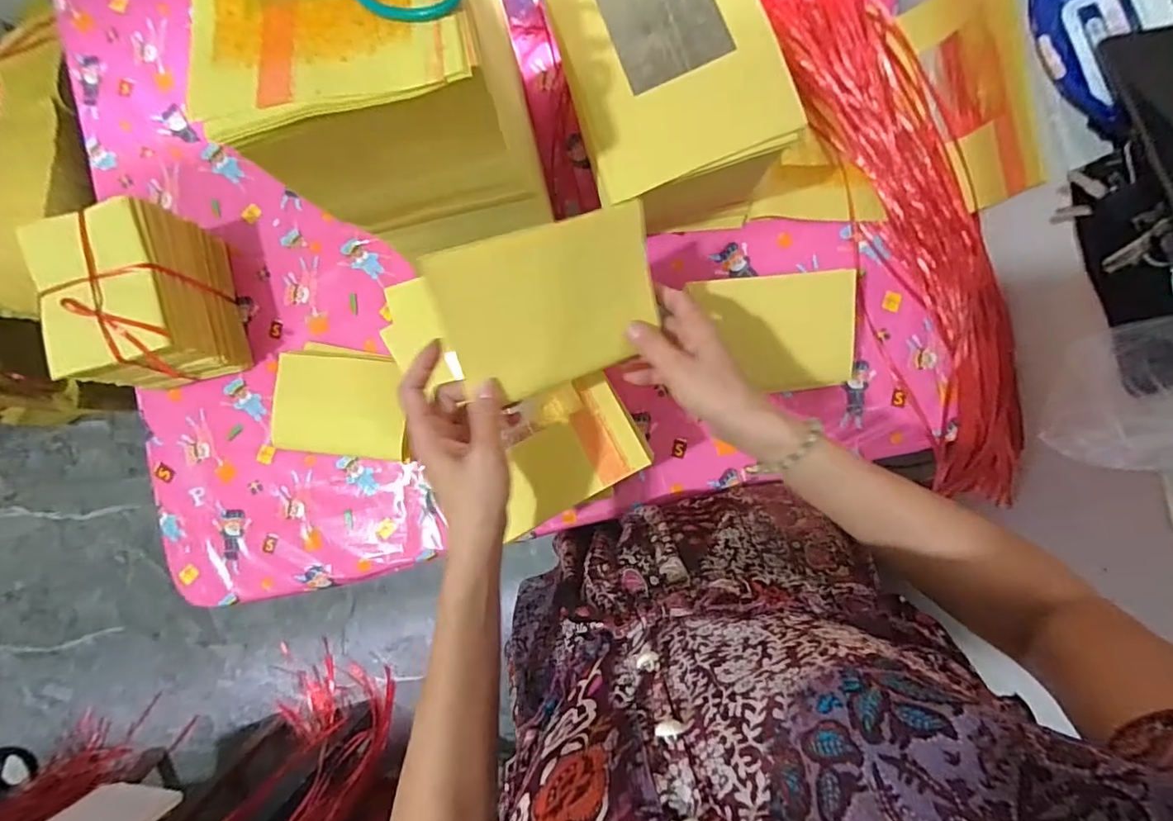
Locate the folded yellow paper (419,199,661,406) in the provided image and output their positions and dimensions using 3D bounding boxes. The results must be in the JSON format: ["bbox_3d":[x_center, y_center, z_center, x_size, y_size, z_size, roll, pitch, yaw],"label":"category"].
[{"bbox_3d":[-0.023,-0.076,0.402,0.158,0.006,0.111,-20,109,-12],"label":"folded yellow paper"}]

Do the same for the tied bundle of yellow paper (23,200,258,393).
[{"bbox_3d":[-0.475,-0.117,0.601,0.122,0.156,0.167,-11,88,2],"label":"tied bundle of yellow paper"}]

